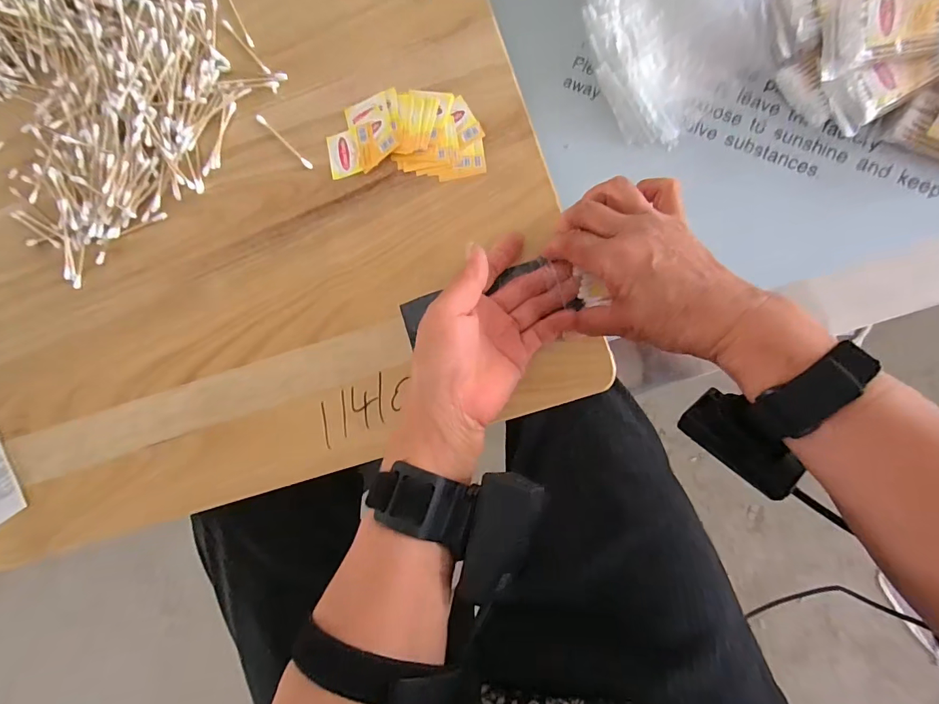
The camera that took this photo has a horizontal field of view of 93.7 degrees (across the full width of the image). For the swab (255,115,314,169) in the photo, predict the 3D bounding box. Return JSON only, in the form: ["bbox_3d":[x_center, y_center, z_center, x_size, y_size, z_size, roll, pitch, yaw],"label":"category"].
[{"bbox_3d":[-0.161,-0.182,0.381,0.071,0.004,0.006,45,93,7],"label":"swab"}]

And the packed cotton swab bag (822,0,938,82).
[{"bbox_3d":[0.304,-0.240,0.313,0.085,0.016,0.057,-10,107,14],"label":"packed cotton swab bag"}]

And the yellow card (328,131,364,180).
[{"bbox_3d":[-0.107,-0.168,0.373,0.027,0.004,0.037,-10,86,7],"label":"yellow card"}]

